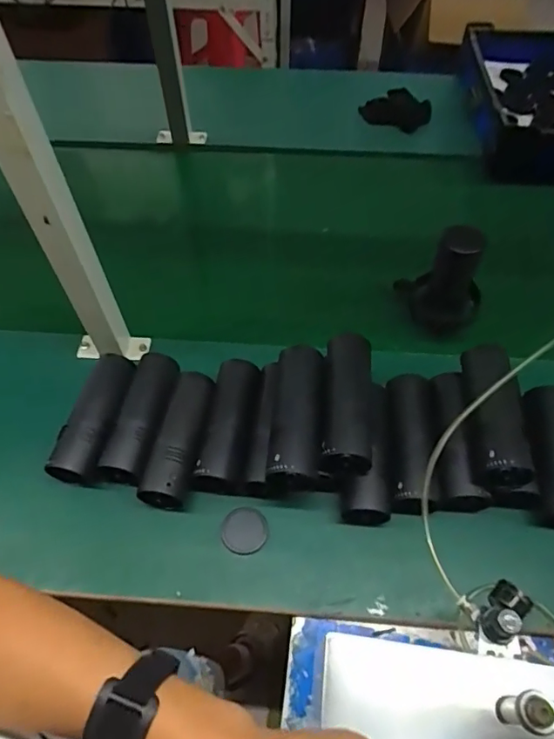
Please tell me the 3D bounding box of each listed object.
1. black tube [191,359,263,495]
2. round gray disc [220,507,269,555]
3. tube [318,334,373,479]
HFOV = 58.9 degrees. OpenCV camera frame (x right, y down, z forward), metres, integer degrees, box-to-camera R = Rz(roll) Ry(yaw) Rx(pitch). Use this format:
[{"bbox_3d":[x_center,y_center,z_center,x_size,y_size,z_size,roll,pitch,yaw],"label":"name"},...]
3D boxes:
[{"bbox_3d":[-0.055,0.070,0.606,0.064,0.048,0.164,7,56,5],"label":"black tube"},{"bbox_3d":[-0.037,0.184,0.560,0.051,0.004,0.050,0,56,0],"label":"round gray disc"},{"bbox_3d":[0.080,0.036,0.568,0.058,0.063,0.166,3,56,2],"label":"tube"}]

